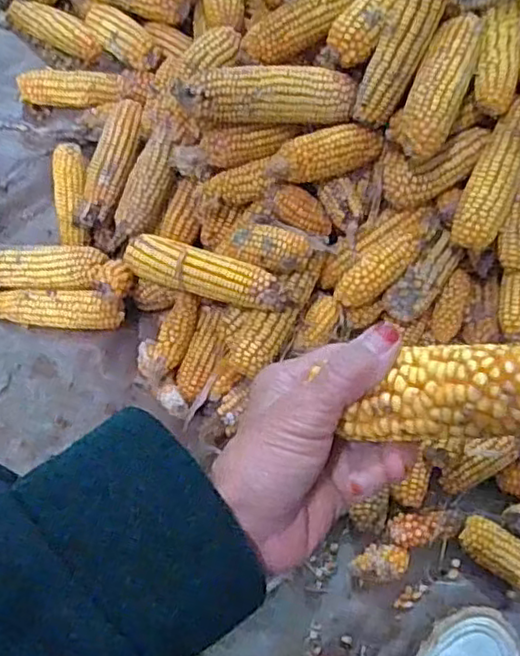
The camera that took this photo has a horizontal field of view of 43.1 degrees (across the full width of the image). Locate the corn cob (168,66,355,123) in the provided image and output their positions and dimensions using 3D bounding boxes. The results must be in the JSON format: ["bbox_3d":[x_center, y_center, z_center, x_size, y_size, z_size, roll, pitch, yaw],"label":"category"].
[{"bbox_3d":[0.007,-0.231,0.652,0.173,0.051,0.043,-7,72,0],"label":"corn cob"}]

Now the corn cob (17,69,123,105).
[{"bbox_3d":[-0.232,-0.300,0.816,0.129,0.033,0.039,1,72,2],"label":"corn cob"}]

